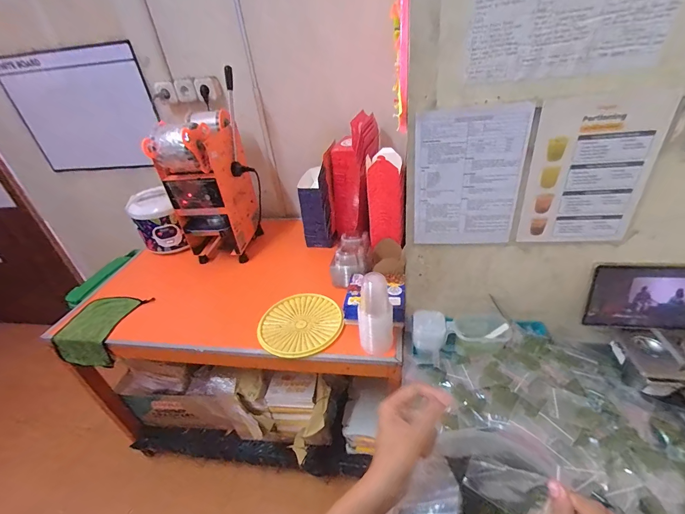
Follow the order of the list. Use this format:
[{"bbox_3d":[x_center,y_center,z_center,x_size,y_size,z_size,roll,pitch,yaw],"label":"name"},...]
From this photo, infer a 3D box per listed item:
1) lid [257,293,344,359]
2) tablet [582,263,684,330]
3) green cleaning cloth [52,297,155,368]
[{"bbox_3d":[-0.131,0.203,1.030,0.249,0.025,0.264,-5,35,3],"label":"lid"},{"bbox_3d":[0.703,0.092,0.753,0.248,0.170,0.009,1,26,13],"label":"tablet"},{"bbox_3d":[-0.822,0.255,1.168,0.221,0.130,0.240,0,35,10],"label":"green cleaning cloth"}]

